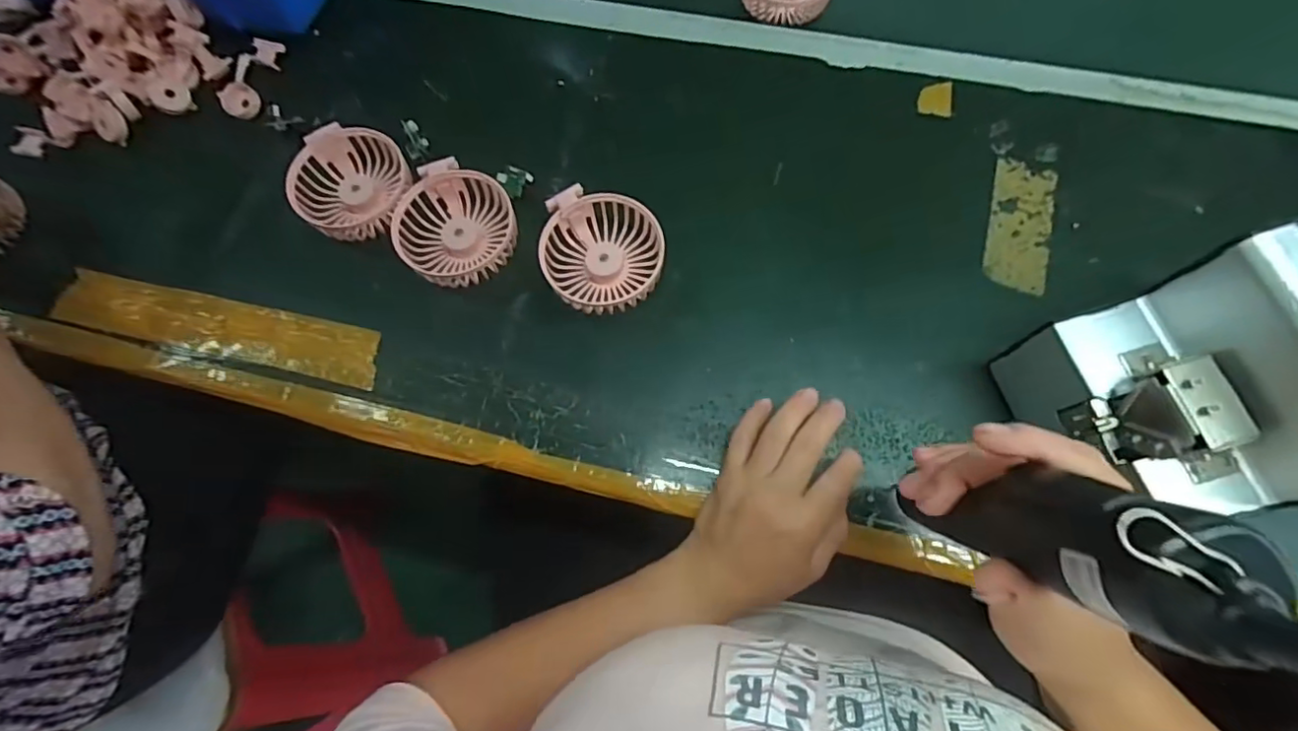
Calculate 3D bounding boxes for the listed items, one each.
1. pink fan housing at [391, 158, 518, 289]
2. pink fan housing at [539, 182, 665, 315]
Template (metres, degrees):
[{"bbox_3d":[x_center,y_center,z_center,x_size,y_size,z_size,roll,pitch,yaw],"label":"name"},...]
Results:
[{"bbox_3d":[-0.150,-0.108,0.448,0.087,0.038,0.090,0,67,0],"label":"pink fan housing"},{"bbox_3d":[-0.035,-0.084,0.432,0.089,0.028,0.090,0,67,0],"label":"pink fan housing"}]

